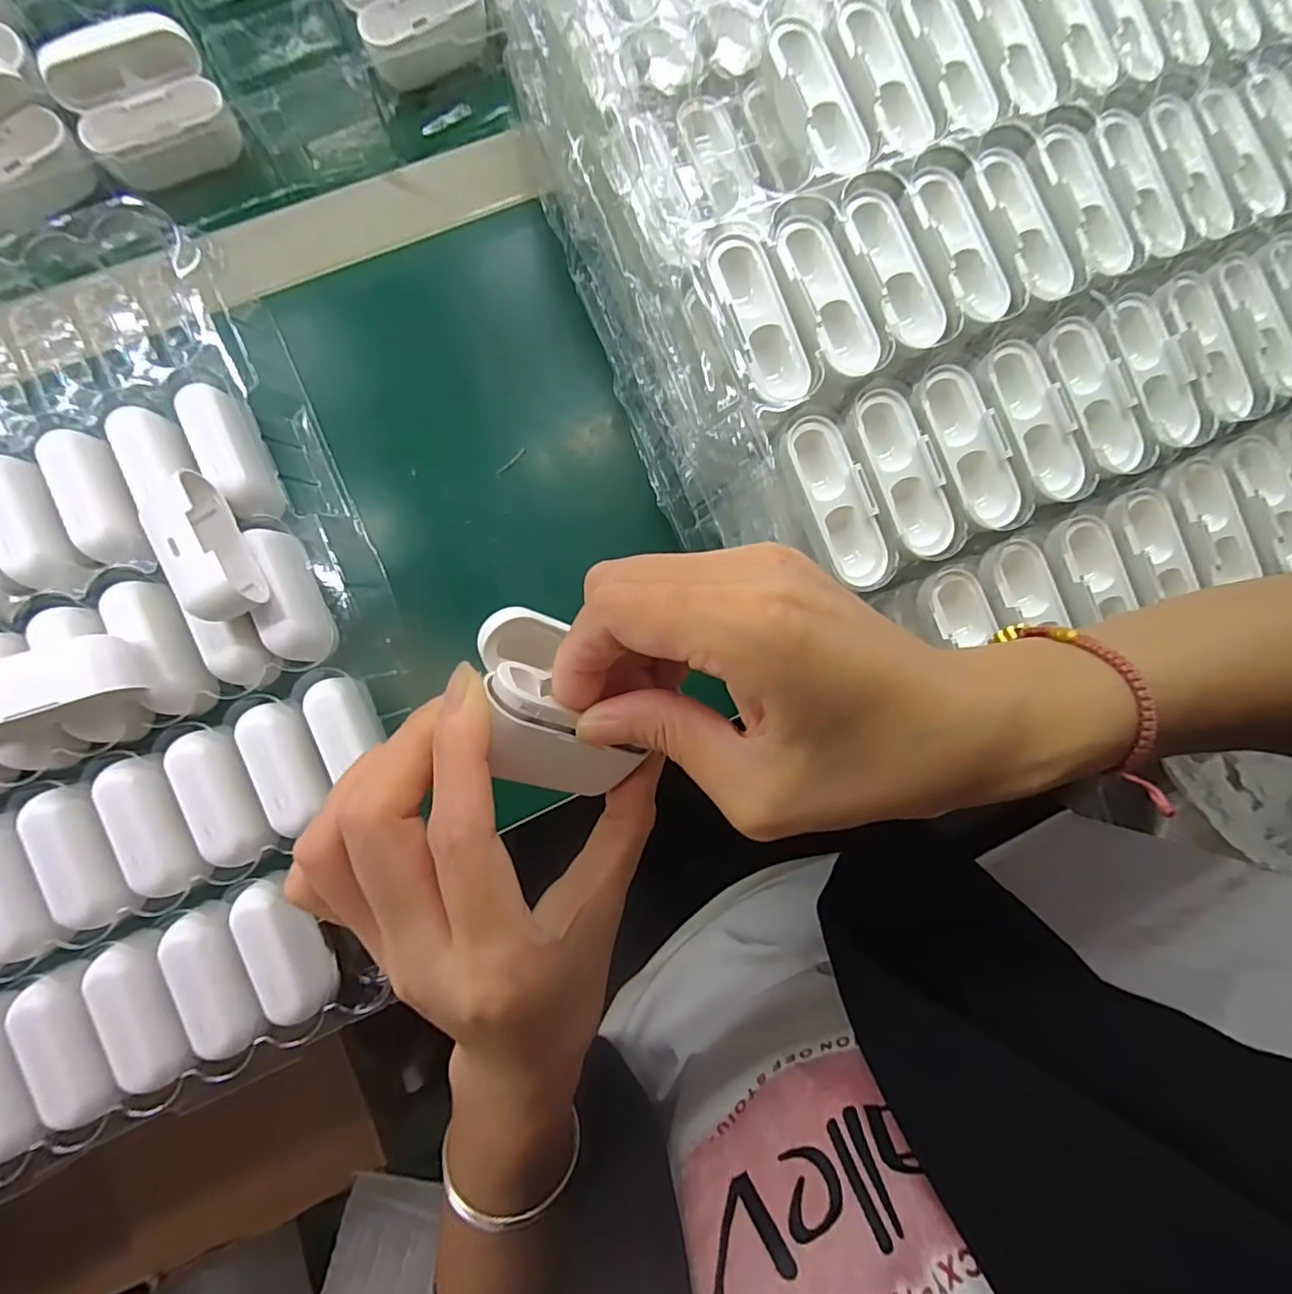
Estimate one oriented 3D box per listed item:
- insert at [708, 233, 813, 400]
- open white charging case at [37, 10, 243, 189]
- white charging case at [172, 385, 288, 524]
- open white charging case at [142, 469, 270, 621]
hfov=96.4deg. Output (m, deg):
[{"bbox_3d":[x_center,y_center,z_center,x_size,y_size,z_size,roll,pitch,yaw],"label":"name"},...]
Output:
[{"bbox_3d":[0.044,-0.124,0.219,0.023,0.011,0.061,-22,88,-6],"label":"insert"},{"bbox_3d":[-0.236,-0.255,0.274,0.066,0.038,0.044,-27,89,-8],"label":"open white charging case"},{"bbox_3d":[-0.193,-0.090,0.270,0.024,0.018,0.064,-22,88,-6],"label":"white charging case"},{"bbox_3d":[-0.191,-0.042,0.248,0.024,0.021,0.063,-29,89,-6],"label":"open white charging case"}]

